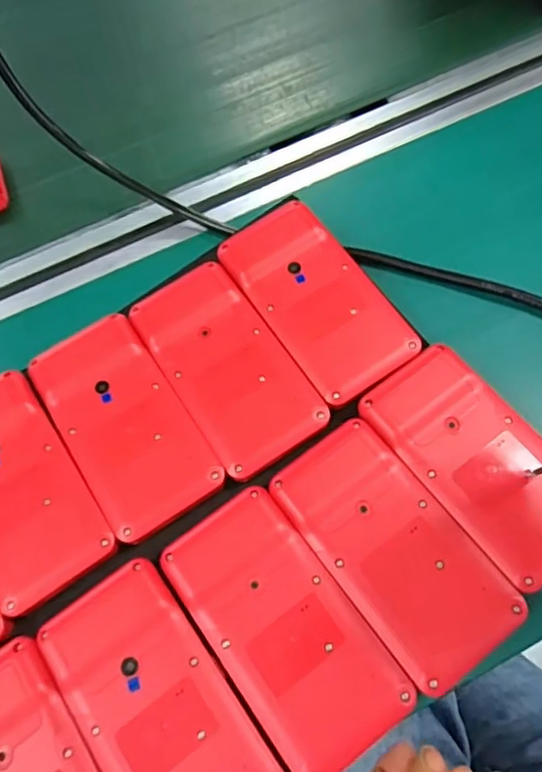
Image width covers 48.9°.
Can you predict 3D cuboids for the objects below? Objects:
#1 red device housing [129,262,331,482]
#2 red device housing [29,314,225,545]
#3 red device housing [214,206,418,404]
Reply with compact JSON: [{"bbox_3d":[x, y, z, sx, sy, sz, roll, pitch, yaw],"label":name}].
[{"bbox_3d":[-0.025,-0.013,0.324,0.061,0.013,0.118,-32,66,-10],"label":"red device housing"},{"bbox_3d":[-0.079,0.018,0.315,0.060,0.013,0.116,-32,66,-10],"label":"red device housing"},{"bbox_3d":[0.026,-0.050,0.333,0.061,0.019,0.116,-32,66,-10],"label":"red device housing"}]

